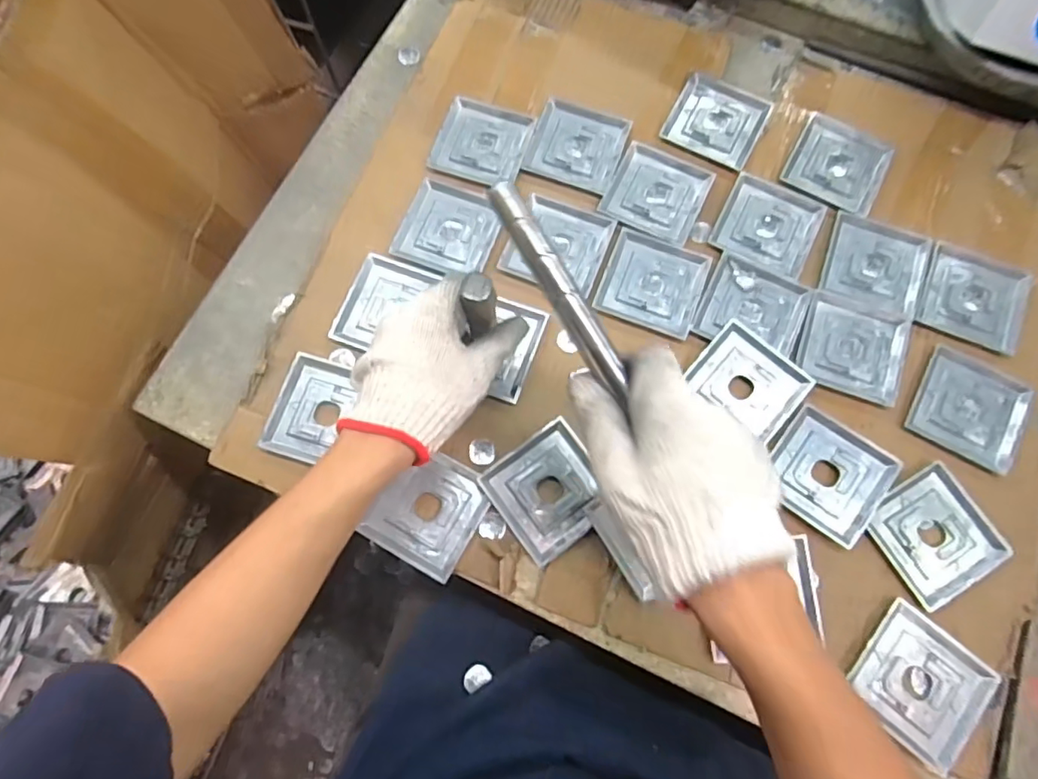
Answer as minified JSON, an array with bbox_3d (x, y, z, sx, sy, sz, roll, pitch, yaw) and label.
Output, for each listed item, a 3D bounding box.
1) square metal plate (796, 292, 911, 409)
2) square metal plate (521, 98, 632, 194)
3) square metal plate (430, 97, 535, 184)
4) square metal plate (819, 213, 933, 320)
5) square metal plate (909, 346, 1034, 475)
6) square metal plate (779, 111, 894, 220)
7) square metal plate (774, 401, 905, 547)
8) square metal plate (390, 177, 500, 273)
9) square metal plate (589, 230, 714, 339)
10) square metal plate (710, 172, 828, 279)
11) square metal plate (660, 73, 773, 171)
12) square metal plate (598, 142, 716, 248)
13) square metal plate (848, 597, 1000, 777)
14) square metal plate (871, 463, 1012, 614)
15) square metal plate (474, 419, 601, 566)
[{"bbox_3d":[0.306,-0.039,0.528,0.091,0.007,0.092,18,75,5],"label":"square metal plate"},{"bbox_3d":[0.059,-0.249,0.586,0.090,0.005,0.090,20,75,5],"label":"square metal plate"},{"bbox_3d":[-0.037,-0.251,0.588,0.088,0.006,0.090,15,75,4],"label":"square metal plate"},{"bbox_3d":[0.342,-0.120,0.552,0.092,0.005,0.093,20,75,5],"label":"square metal plate"},{"bbox_3d":[0.401,0.015,0.512,0.090,0.014,0.099,30,76,8],"label":"square metal plate"},{"bbox_3d":[0.321,-0.226,0.579,0.090,0.006,0.094,29,76,8],"label":"square metal plate"},{"bbox_3d":[0.263,0.072,0.488,0.088,0.010,0.091,37,77,9],"label":"square metal plate"},{"bbox_3d":[-0.067,-0.155,0.559,0.089,0.004,0.090,20,75,5],"label":"square metal plate"},{"bbox_3d":[0.127,-0.102,0.544,0.091,0.008,0.091,21,75,5],"label":"square metal plate"},{"bbox_3d":[0.244,-0.161,0.562,0.091,0.004,0.091,27,76,7],"label":"square metal plate"},{"bbox_3d":[0.205,-0.279,0.597,0.091,0.005,0.092,27,76,7],"label":"square metal plate"},{"bbox_3d":[0.138,-0.195,0.570,0.091,0.004,0.091,25,76,7],"label":"square metal plate"},{"bbox_3d":[0.313,0.230,0.446,0.090,0.010,0.090,39,78,10],"label":"square metal plate"},{"bbox_3d":[0.346,0.120,0.477,0.094,0.005,0.088,-28,76,-8],"label":"square metal plate"},{"bbox_3d":[0.026,0.085,0.485,0.087,0.014,0.089,-35,77,-9],"label":"square metal plate"}]

